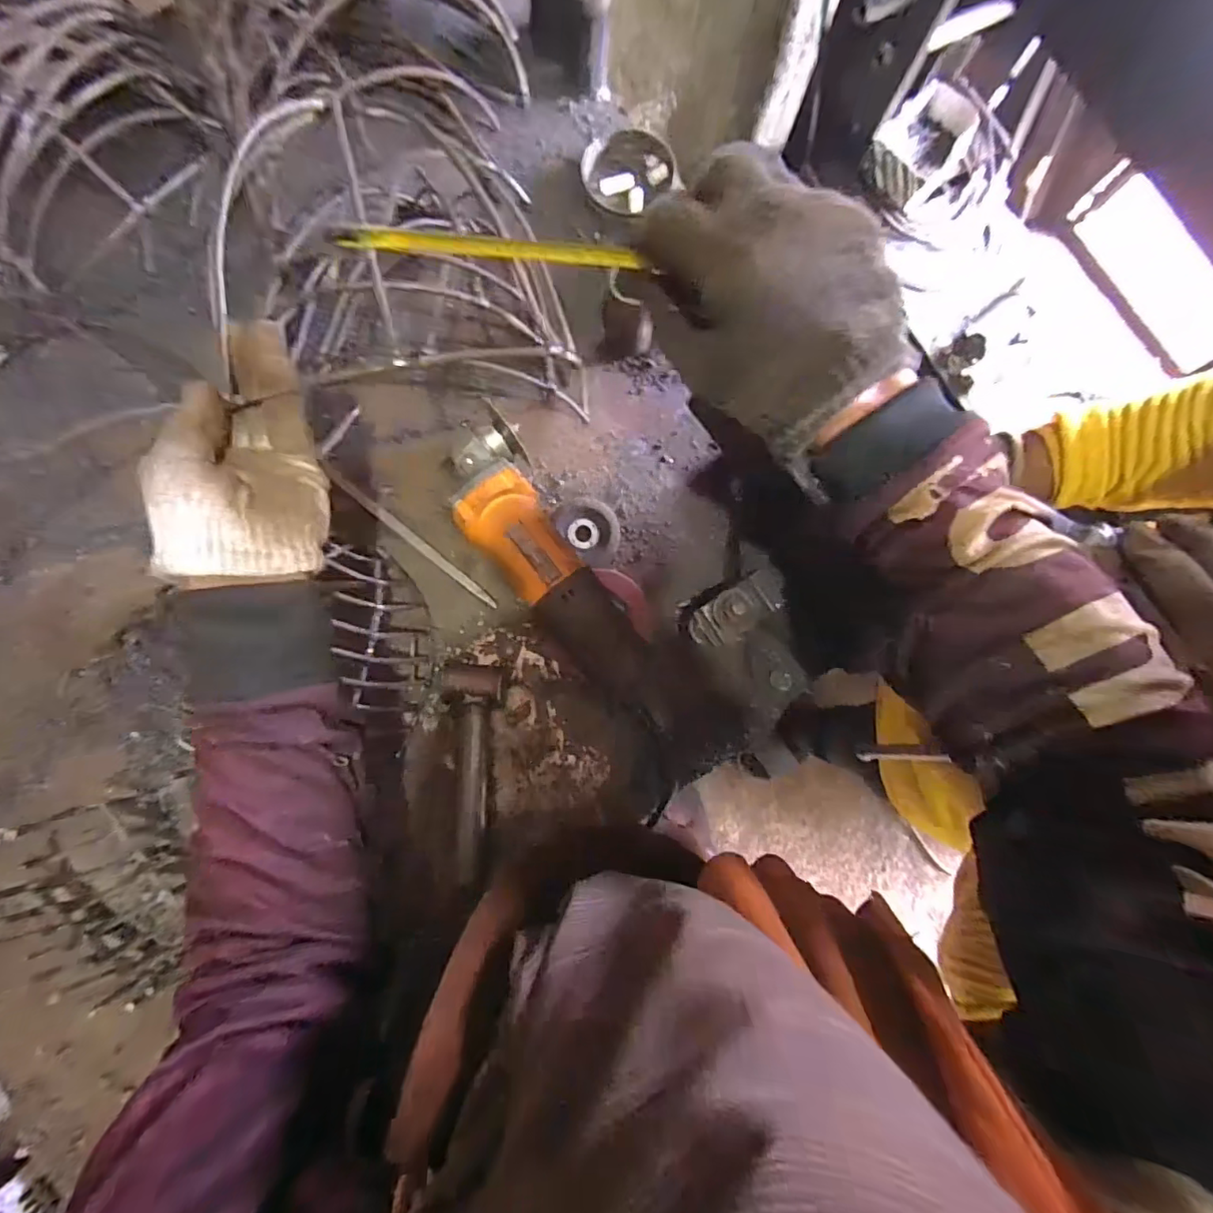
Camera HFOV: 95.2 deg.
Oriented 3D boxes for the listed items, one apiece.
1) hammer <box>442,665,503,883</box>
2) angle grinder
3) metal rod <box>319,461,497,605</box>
[{"bbox_3d":[-0.115,0.138,0.475,0.047,0.033,0.173,0,84,-3],"label":"hammer"},{"bbox_3d":[-0.020,-0.001,0.488,0.093,0.069,0.356,-37,87,-6],"label":"angle grinder"},{"bbox_3d":[-0.182,-0.063,0.516,0.201,0.012,0.011,39,84,1],"label":"metal rod"}]

